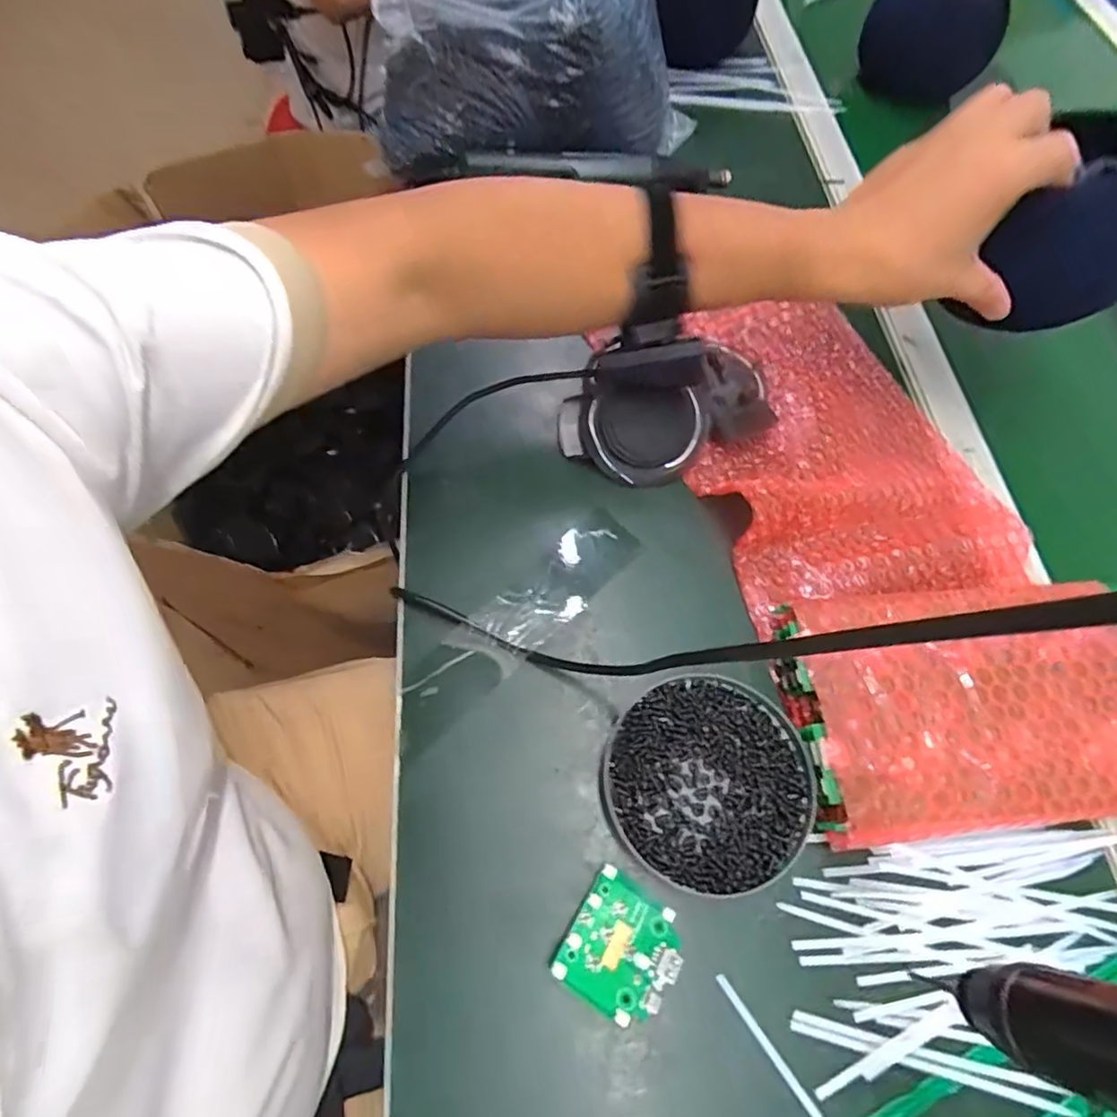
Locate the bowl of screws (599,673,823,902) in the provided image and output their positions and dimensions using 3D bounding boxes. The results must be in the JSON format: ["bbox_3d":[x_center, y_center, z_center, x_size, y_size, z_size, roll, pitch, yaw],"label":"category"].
[{"bbox_3d":[0.083,0.124,0.342,0.114,0.019,0.108,0,65,-1],"label":"bowl of screws"}]

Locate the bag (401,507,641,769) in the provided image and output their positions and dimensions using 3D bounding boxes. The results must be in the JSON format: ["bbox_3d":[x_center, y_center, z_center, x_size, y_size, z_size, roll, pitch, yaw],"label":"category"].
[{"bbox_3d":[-0.027,0.041,0.389,0.196,0.009,0.045,-41,72,-18],"label":"bag"}]

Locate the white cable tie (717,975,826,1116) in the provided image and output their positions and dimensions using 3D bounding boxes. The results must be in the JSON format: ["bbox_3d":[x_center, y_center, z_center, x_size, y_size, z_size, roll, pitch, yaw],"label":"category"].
[{"bbox_3d":[0.120,0.259,0.289,0.005,0.004,0.125,-34,70,-15],"label":"white cable tie"}]

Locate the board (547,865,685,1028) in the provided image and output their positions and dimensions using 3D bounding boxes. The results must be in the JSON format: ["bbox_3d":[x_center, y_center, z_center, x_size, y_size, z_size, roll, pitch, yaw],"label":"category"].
[{"bbox_3d":[0.033,0.198,0.308,0.055,0.015,0.055,33,69,14],"label":"board"}]

